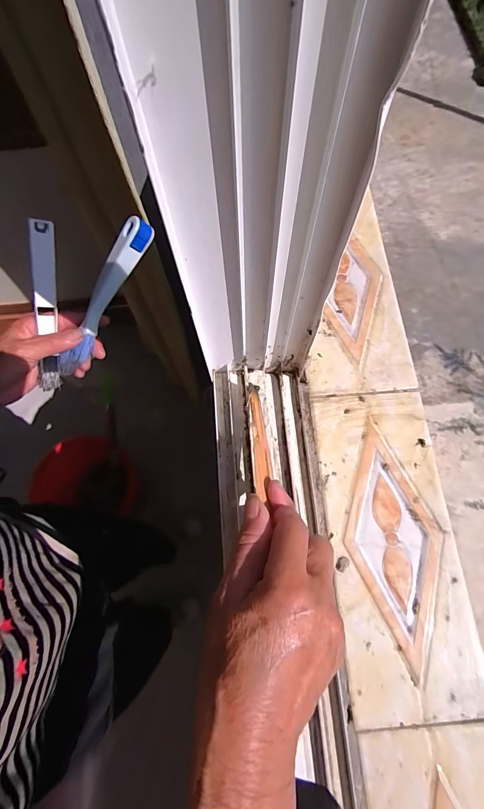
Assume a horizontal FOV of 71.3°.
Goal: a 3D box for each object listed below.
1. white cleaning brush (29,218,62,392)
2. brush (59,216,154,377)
[{"bbox_3d":[-0.188,-0.087,0.325,0.020,0.162,0.005,-1,30,-25],"label":"white cleaning brush"},{"bbox_3d":[-0.140,-0.101,0.335,0.022,0.018,0.173,39,106,11],"label":"brush"}]

